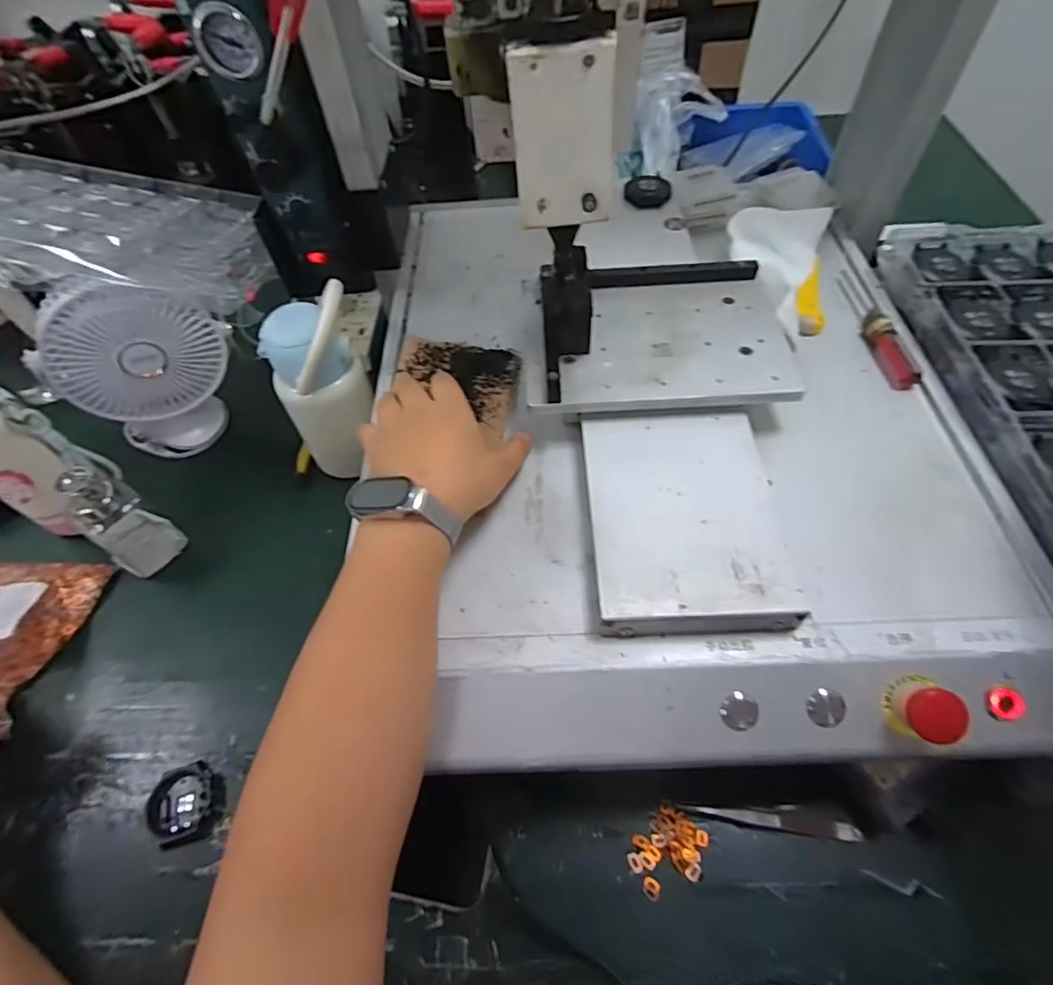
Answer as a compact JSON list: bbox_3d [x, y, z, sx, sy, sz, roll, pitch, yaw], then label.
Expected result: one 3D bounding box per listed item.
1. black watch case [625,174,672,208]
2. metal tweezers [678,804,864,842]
[{"bbox_3d":[0.125,-0.310,0.568,0.045,0.014,0.045,9,57,8],"label":"black watch case"},{"bbox_3d":[0.176,0.235,0.401,0.122,0.012,0.017,5,57,6],"label":"metal tweezers"}]

